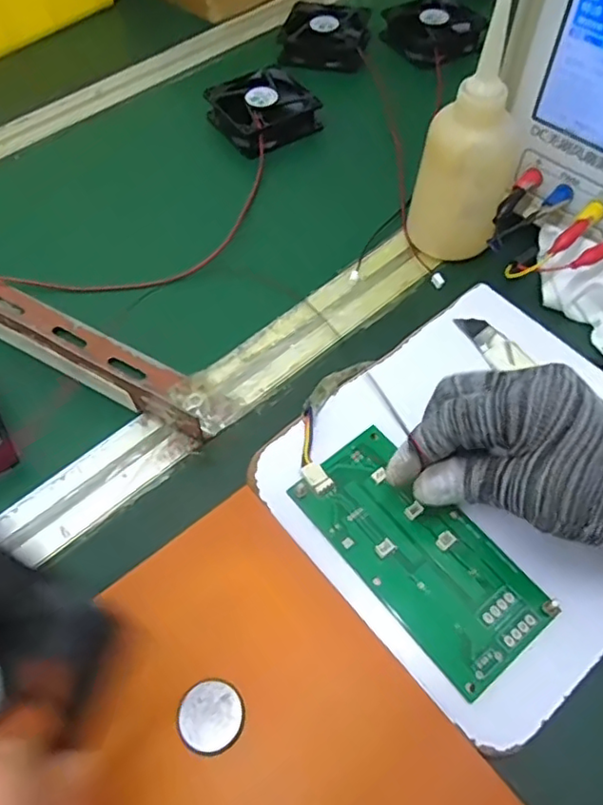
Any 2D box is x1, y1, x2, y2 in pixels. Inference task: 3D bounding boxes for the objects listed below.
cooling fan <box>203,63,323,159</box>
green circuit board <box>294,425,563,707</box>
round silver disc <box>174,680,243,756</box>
[{"bbox_3d":[-0.036,-0.263,0.537,0.082,0.027,0.088,-33,62,-15],"label":"cooling fan"},{"bbox_3d":[0.060,0.073,0.308,0.063,0.010,0.133,-36,63,-17],"label":"green circuit board"},{"bbox_3d":[-0.040,0.140,0.267,0.028,0.006,0.028,-2,58,3],"label":"round silver disc"}]

